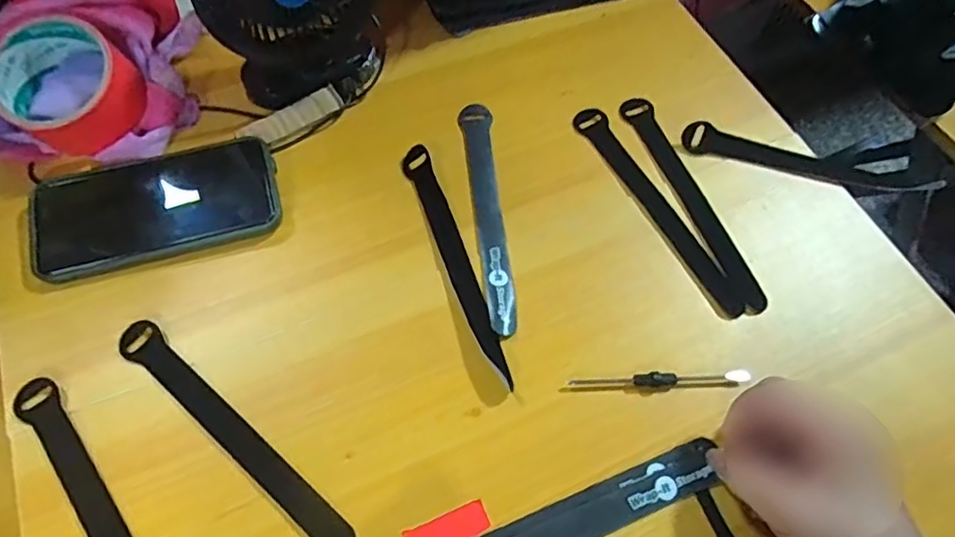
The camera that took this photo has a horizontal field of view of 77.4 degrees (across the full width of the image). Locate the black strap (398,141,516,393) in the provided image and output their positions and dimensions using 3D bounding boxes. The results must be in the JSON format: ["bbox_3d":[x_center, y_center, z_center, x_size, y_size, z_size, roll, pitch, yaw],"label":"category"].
[{"bbox_3d":[-0.015,-0.009,0.411,0.019,0.013,0.188,-18,66,-12],"label":"black strap"}]

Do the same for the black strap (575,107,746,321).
[{"bbox_3d":[0.131,-0.046,0.443,0.025,0.006,0.194,-23,67,-14],"label":"black strap"}]

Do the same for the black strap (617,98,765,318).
[{"bbox_3d":[0.160,-0.054,0.448,0.022,0.006,0.192,-17,65,-13],"label":"black strap"}]

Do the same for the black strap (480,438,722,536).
[{"bbox_3d":[0.055,0.146,0.343,0.188,0.009,0.029,-19,66,-11],"label":"black strap"}]

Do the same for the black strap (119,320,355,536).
[{"bbox_3d":[-0.148,0.097,0.357,0.195,0.004,0.022,37,67,15],"label":"black strap"}]

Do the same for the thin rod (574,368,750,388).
[{"bbox_3d":[0.117,0.071,0.381,0.113,0.007,0.009,-1,63,-4],"label":"thin rod"}]

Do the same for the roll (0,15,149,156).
[{"bbox_3d":[-0.293,-0.131,0.426,0.095,0.052,0.095,2,77,-8],"label":"roll"}]

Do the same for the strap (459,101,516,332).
[{"bbox_3d":[0.008,-0.043,0.439,0.021,0.009,0.195,-5,64,-5],"label":"strap"}]

